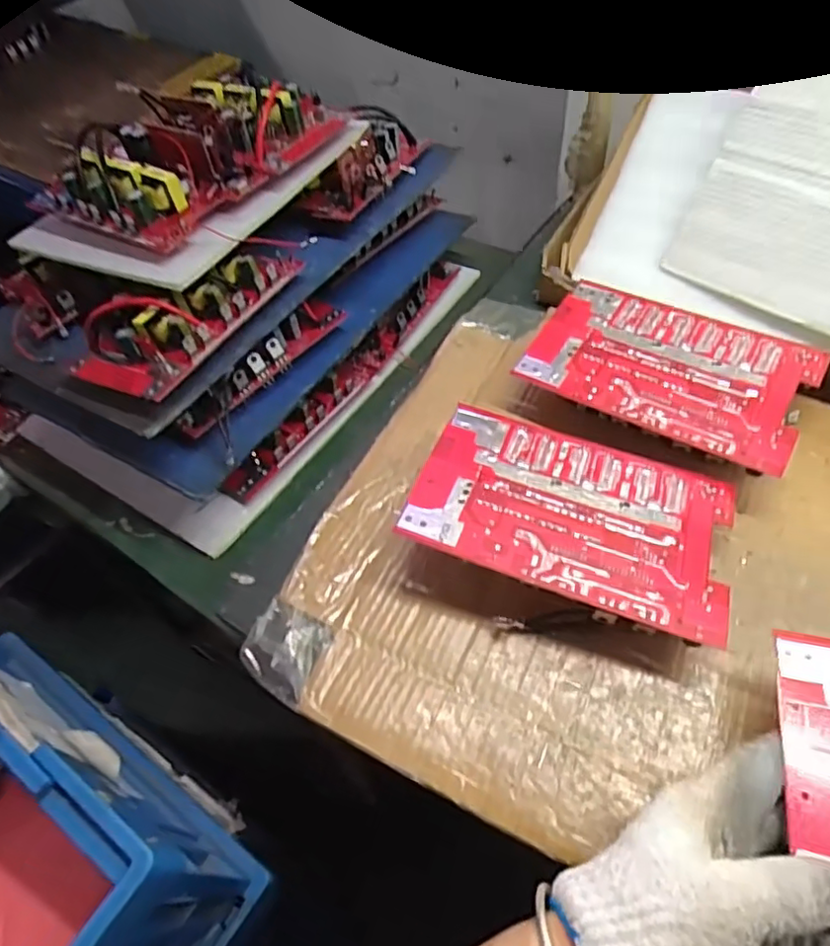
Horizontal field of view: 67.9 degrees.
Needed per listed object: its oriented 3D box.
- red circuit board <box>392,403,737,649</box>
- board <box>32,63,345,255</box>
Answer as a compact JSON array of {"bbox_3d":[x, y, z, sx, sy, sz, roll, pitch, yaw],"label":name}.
[{"bbox_3d":[0.104,0.030,0.413,0.195,0.056,0.129,16,57,15],"label":"red circuit board"},{"bbox_3d":[-0.201,-0.304,0.561,0.157,0.055,0.247,30,62,23],"label":"board"}]

